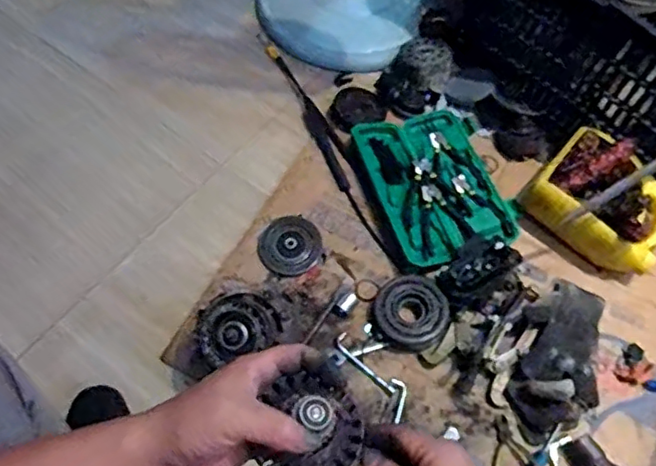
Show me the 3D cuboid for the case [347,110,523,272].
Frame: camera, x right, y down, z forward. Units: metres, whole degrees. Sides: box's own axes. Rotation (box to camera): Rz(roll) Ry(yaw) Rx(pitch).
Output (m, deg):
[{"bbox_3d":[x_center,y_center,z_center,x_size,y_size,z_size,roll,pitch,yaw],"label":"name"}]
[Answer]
[{"bbox_3d":[0.185,-0.091,1.048,0.229,0.037,0.302,-17,64,-10],"label":"case"}]

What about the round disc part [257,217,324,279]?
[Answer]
[{"bbox_3d":[-0.062,0.022,1.003,0.104,0.008,0.103,0,62,-1],"label":"round disc part"}]

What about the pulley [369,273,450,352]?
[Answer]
[{"bbox_3d":[0.126,0.124,0.919,0.116,0.026,0.111,0,62,-1],"label":"pulley"}]

